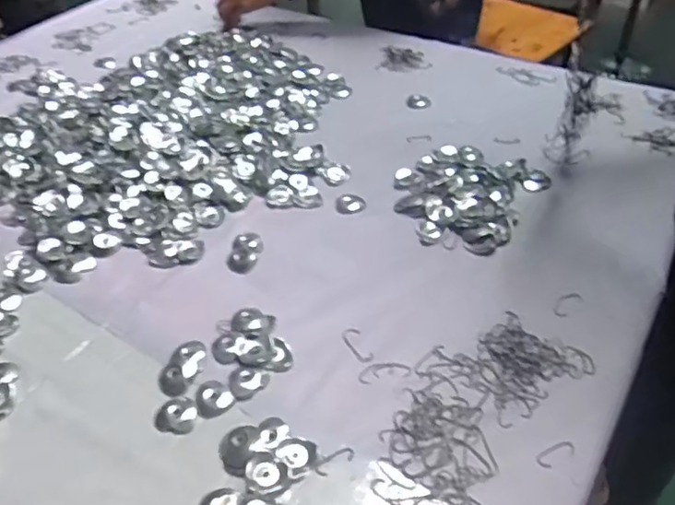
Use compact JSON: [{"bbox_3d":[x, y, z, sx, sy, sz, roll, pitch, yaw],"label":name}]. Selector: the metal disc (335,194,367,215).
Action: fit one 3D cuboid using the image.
[{"bbox_3d":[0.016,-0.060,0.758,0.033,0.007,0.038,-34,51,-28],"label":"metal disc"}]

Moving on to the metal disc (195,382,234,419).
[{"bbox_3d":[-0.115,0.133,0.557,0.035,0.008,0.031,30,53,30],"label":"metal disc"}]

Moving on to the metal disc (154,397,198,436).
[{"bbox_3d":[-0.145,0.145,0.546,0.038,0.007,0.034,6,45,10],"label":"metal disc"}]

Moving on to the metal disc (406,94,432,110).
[{"bbox_3d":[0.124,-0.233,0.934,0.034,0.008,0.037,-2,44,2],"label":"metal disc"}]

